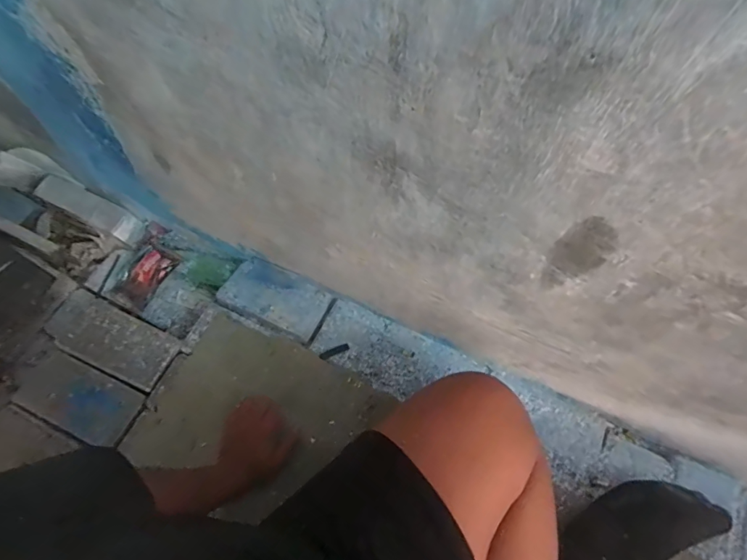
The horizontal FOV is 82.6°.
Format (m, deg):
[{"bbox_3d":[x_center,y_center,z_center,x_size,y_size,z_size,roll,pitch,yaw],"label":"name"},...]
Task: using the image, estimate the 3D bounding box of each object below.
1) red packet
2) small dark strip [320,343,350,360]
[{"bbox_3d":[-0.481,-0.005,0.896,0.079,0.027,0.148,42,90,17],"label":"red packet"},{"bbox_3d":[-0.073,0.134,0.794,0.056,0.004,0.014,-23,67,-12],"label":"small dark strip"}]

